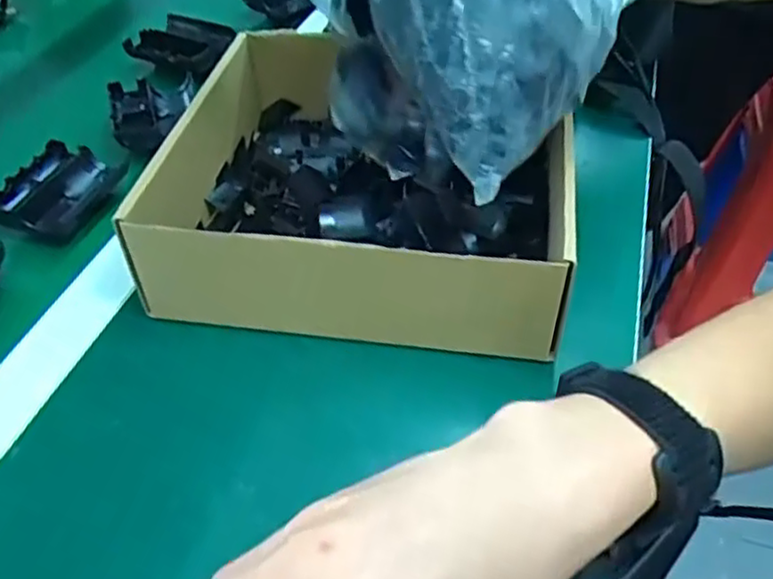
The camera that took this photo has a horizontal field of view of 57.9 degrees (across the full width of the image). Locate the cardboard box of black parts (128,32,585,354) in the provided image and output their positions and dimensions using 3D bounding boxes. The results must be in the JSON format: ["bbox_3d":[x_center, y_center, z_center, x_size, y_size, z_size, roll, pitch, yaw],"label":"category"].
[{"bbox_3d":[-0.010,-0.069,0.453,0.237,0.081,0.226,8,45,8],"label":"cardboard box of black parts"}]

